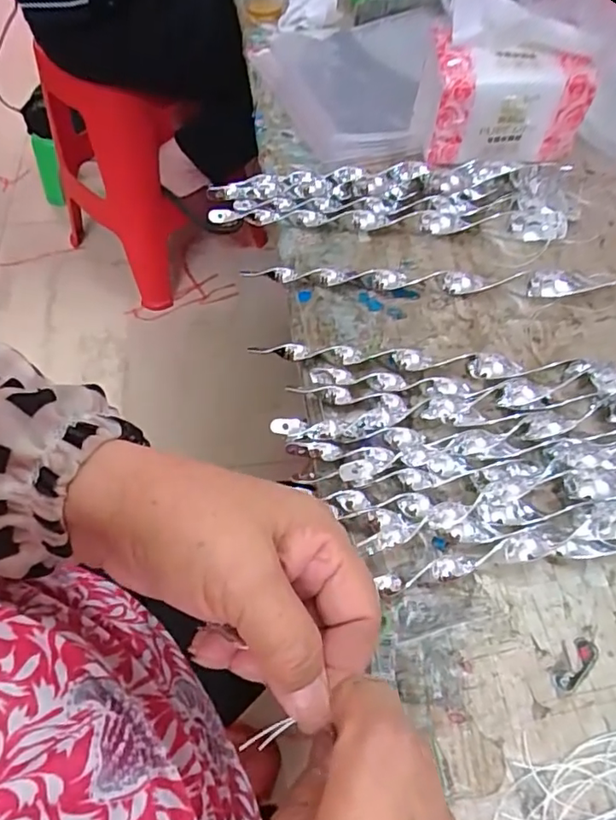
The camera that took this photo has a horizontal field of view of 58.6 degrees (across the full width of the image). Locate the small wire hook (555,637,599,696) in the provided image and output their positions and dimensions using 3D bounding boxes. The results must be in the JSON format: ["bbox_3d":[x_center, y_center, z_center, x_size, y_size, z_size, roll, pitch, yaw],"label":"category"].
[{"bbox_3d":[0.137,0.131,0.278,0.012,0.004,0.033,38,61,20],"label":"small wire hook"}]

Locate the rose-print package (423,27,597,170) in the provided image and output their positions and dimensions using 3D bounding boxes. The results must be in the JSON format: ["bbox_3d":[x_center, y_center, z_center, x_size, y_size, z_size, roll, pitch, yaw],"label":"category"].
[{"bbox_3d":[0.182,-0.283,0.512,0.142,0.084,0.049,1,56,-3],"label":"rose-print package"}]

